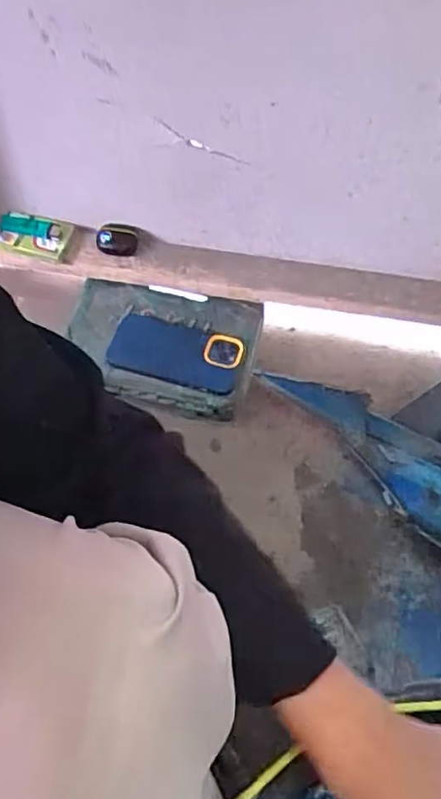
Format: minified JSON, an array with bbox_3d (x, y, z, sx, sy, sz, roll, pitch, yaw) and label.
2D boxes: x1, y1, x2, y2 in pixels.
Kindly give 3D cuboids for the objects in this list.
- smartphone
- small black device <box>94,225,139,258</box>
[{"bbox_3d":[-0.058,-0.059,0.812,0.166,0.015,0.094,14,61,6],"label":"smartphone"},{"bbox_3d":[-0.135,-0.210,0.824,0.053,0.026,0.034,-2,61,-3],"label":"small black device"}]

